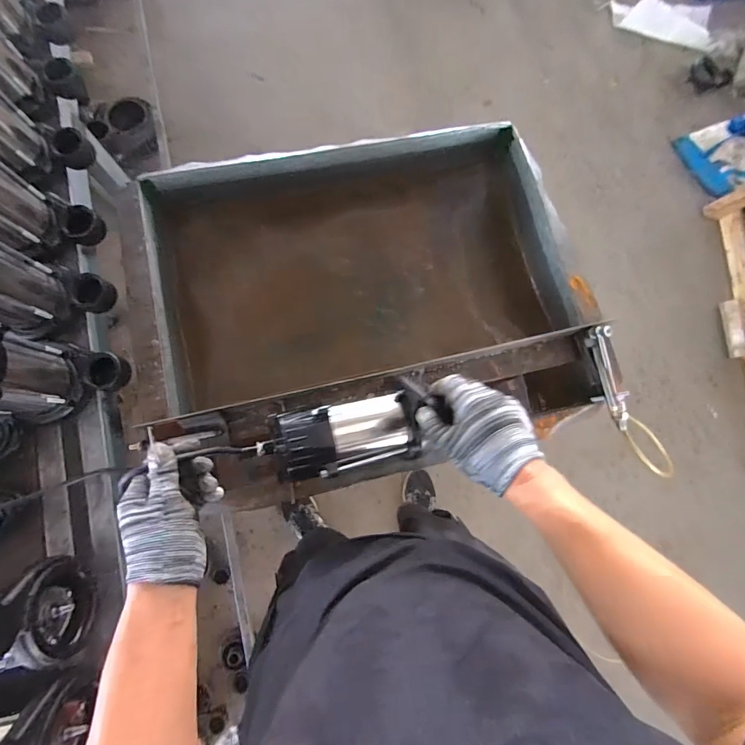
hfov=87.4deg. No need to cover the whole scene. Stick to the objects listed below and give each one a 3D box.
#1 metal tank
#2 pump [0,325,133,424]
[{"bbox_3d":[-0.028,-0.184,0.782,0.740,0.232,0.459,-12,80,-5],"label":"metal tank"},{"bbox_3d":[-0.432,0.000,0.488,0.138,0.208,0.109,1,79,-3],"label":"pump"}]

